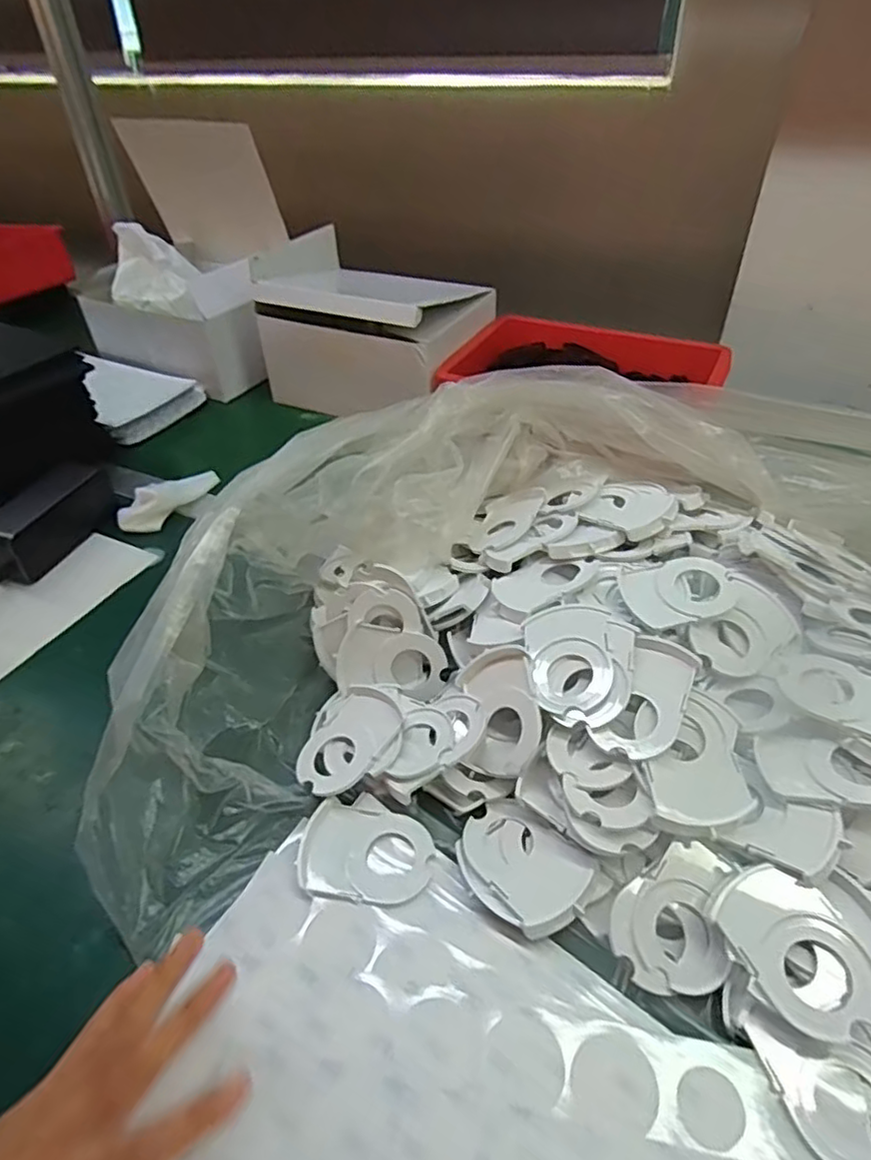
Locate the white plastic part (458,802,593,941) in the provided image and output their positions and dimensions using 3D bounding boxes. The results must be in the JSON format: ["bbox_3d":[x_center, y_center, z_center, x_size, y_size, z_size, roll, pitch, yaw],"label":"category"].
[{"bbox_3d":[0.050,0.168,0.382,0.075,0.014,0.060,32,52,33],"label":"white plastic part"}]

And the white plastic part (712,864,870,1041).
[{"bbox_3d":[0.182,0.186,0.326,0.052,0.006,0.075,-35,56,-11],"label":"white plastic part"}]

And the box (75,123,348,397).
[{"bbox_3d":[-0.327,-0.454,0.905,0.316,0.281,0.228,17,44,21],"label":"box"}]

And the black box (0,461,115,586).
[{"bbox_3d":[-0.385,-0.059,0.641,0.045,0.057,0.143,13,43,17],"label":"black box"}]

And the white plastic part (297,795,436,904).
[{"bbox_3d":[-0.043,0.166,0.393,0.079,0.008,0.054,5,41,8],"label":"white plastic part"}]

